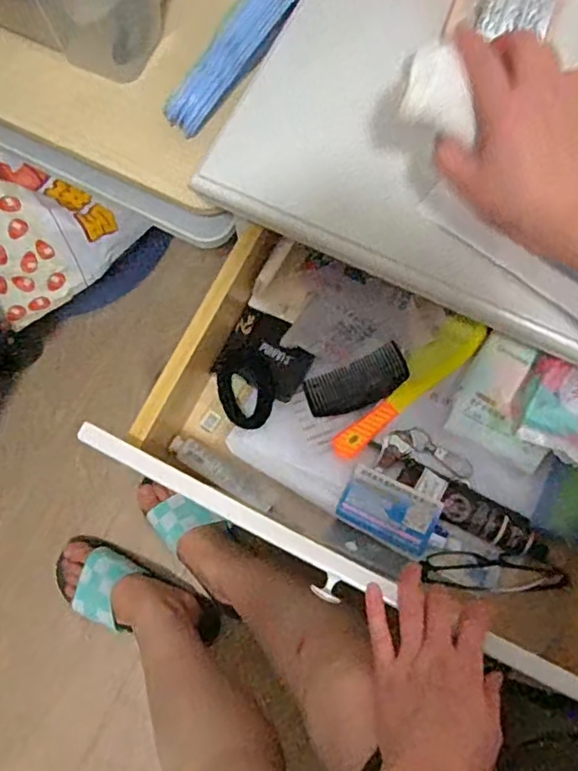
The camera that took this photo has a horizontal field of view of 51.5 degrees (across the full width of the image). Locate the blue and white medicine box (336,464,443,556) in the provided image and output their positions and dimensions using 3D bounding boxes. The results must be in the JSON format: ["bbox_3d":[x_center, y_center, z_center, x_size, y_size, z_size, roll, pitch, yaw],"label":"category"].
[{"bbox_3d":[0.094,0.117,0.567,0.088,0.012,0.056,27,77,8],"label":"blue and white medicine box"}]

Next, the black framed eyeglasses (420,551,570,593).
[{"bbox_3d":[0.189,0.172,0.550,0.135,0.025,0.034,2,75,1],"label":"black framed eyeglasses"}]

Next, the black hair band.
[{"bbox_3d":[-0.042,0.004,0.600,0.055,0.018,0.072,-22,76,-5],"label":"black hair band"}]

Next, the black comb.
[{"bbox_3d":[0.067,-0.001,0.597,0.103,0.004,0.046,-25,90,15],"label":"black comb"}]

